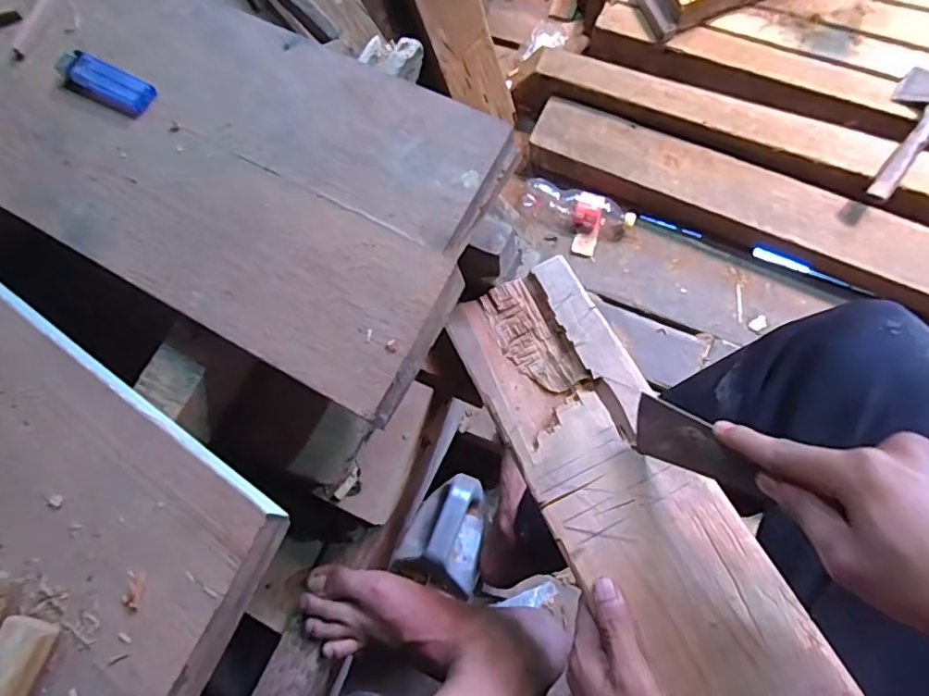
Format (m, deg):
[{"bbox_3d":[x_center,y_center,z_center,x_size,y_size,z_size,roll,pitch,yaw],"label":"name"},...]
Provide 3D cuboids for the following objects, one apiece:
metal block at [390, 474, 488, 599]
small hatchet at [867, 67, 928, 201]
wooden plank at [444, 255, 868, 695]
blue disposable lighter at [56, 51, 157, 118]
[{"bbox_3d":[-0.025,0.234,0.749,0.106,0.071,0.143,13,76,9],"label":"metal block"},{"bbox_3d":[0.750,-0.376,0.980,0.106,0.040,0.249,41,82,15],"label":"small hatchet"},{"bbox_3d":[0.132,0.135,0.394,0.115,0.020,0.465,-26,63,-6],"label":"wooden plank"},{"bbox_3d":[-0.270,-0.199,0.430,0.083,0.011,0.028,27,78,13],"label":"blue disposable lighter"}]

